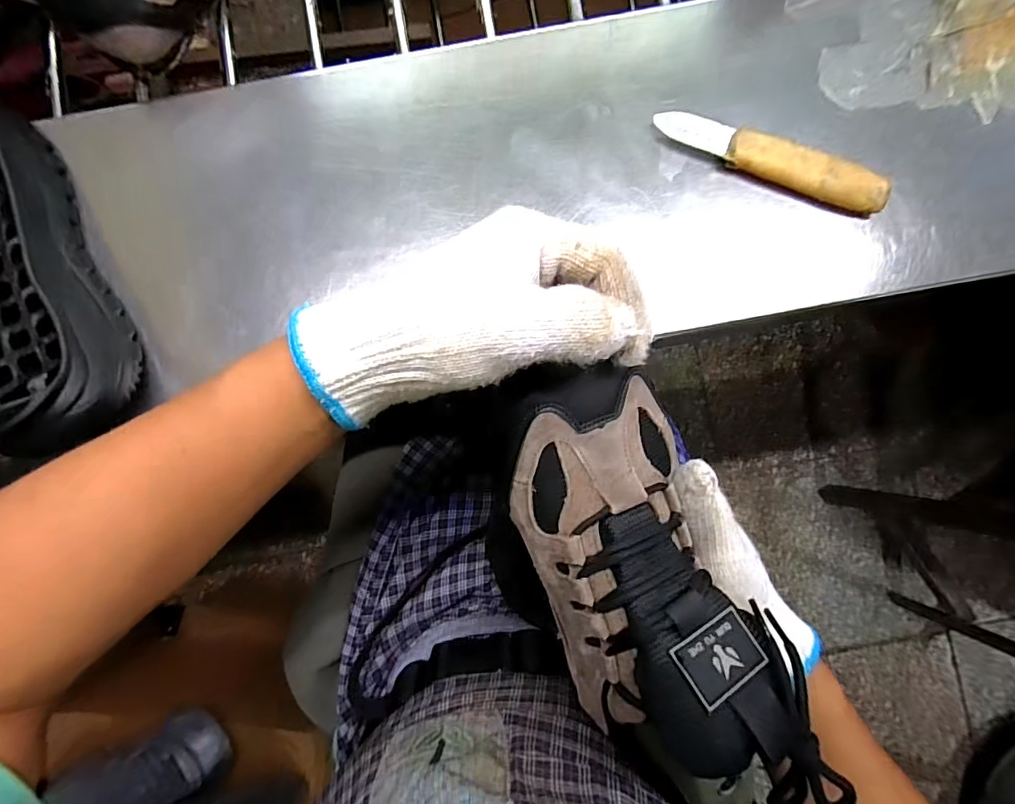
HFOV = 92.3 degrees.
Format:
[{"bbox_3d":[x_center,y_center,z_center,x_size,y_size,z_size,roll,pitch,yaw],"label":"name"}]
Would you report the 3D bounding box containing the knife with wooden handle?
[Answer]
[{"bbox_3d":[0.181,-0.167,0.336,0.160,0.017,0.025,23,87,2],"label":"knife with wooden handle"}]

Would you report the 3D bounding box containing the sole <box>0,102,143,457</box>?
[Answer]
[{"bbox_3d":[-0.340,-0.105,0.313,0.109,0.065,0.297,-37,87,-1],"label":"sole"}]

